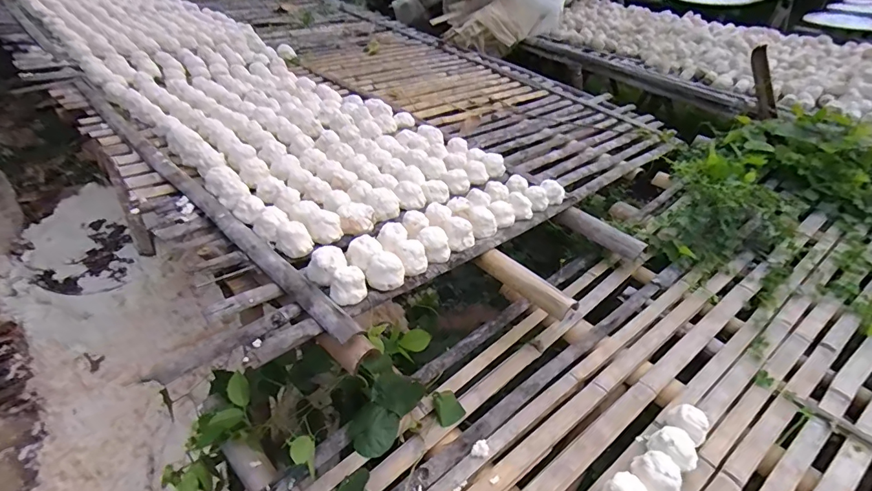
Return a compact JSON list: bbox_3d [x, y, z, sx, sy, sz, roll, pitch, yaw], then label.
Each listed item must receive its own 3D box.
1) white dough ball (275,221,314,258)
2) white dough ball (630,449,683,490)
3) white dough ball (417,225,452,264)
[{"bbox_3d":[-0.290,-0.014,0.909,0.069,0.046,0.071,3,39,-2],"label":"white dough ball"},{"bbox_3d":[0.369,0.388,0.749,0.069,0.063,0.082,-30,46,-32],"label":"white dough ball"},{"bbox_3d":[-0.003,-0.002,0.964,0.067,0.049,0.072,0,41,0],"label":"white dough ball"}]

